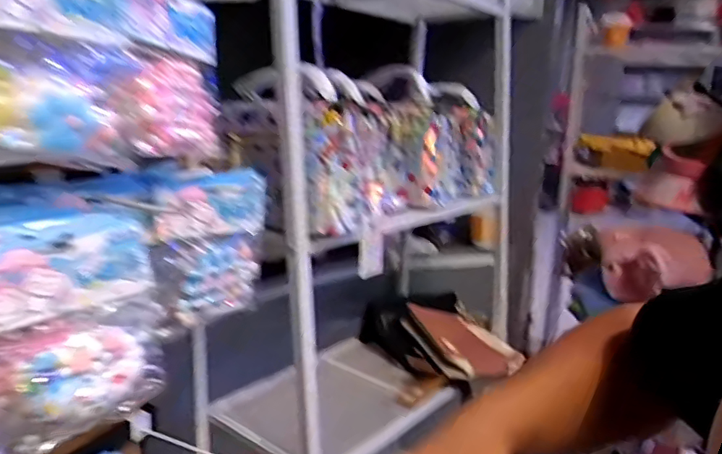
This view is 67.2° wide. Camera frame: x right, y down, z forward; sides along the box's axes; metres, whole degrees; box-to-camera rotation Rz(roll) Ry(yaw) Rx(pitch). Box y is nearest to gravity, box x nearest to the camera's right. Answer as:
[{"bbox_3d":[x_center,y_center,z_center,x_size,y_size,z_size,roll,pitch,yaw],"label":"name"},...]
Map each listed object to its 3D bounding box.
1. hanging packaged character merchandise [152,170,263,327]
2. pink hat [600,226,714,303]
[{"bbox_3d":[-0.168,0.022,0.637,0.136,0.165,0.034,-11,9,-41],"label":"hanging packaged character merchandise"},{"bbox_3d":[0.680,0.090,1.271,0.164,0.158,0.206,2,13,-3],"label":"pink hat"}]

